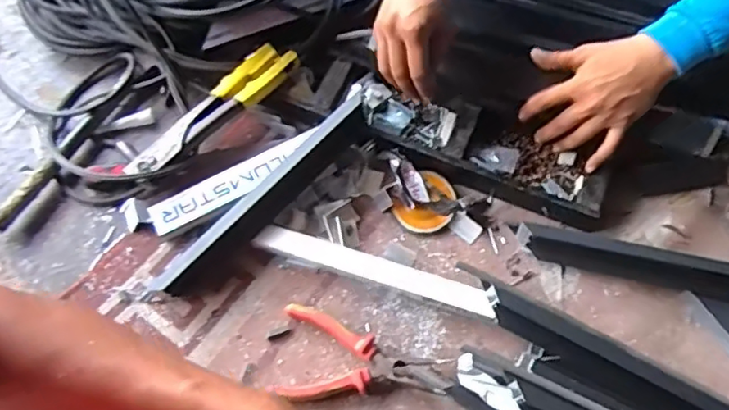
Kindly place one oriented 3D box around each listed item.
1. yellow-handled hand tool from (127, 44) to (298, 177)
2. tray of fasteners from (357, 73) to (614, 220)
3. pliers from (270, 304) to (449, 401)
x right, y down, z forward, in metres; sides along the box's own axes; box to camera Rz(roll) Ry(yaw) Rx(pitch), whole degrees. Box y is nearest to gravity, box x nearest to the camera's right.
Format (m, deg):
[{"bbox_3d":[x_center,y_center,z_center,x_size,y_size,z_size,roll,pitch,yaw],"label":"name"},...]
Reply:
[{"bbox_3d":[-0.191,-0.119,0.743,0.250,0.051,0.048,-39,71,-19],"label":"yellow-handled hand tool"},{"bbox_3d":[0.147,-0.082,0.763,0.330,0.043,0.101,27,66,11],"label":"tray of fasteners"},{"bbox_3d":[-0.009,0.173,0.651,0.181,0.024,0.095,10,64,3],"label":"pliers"}]

